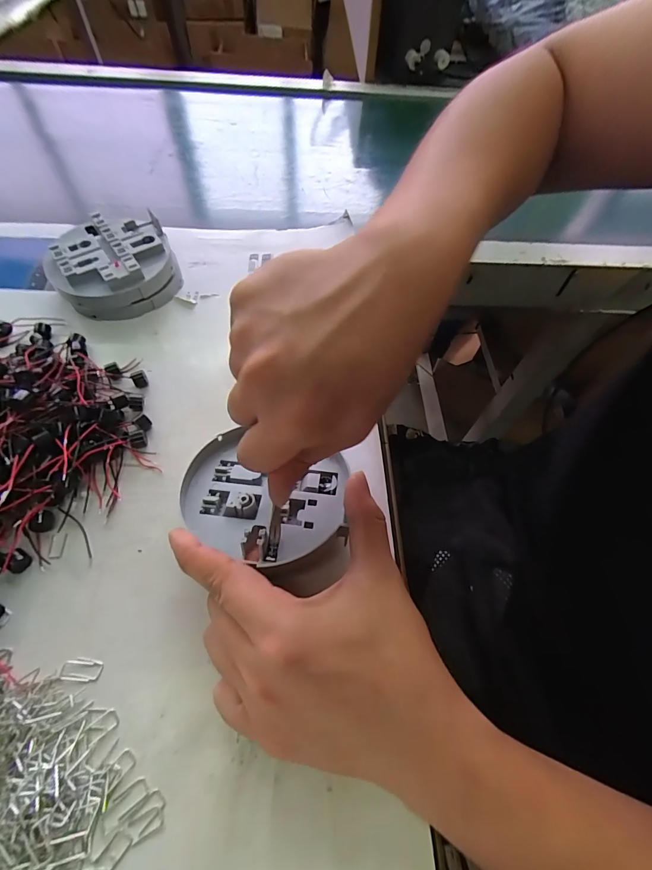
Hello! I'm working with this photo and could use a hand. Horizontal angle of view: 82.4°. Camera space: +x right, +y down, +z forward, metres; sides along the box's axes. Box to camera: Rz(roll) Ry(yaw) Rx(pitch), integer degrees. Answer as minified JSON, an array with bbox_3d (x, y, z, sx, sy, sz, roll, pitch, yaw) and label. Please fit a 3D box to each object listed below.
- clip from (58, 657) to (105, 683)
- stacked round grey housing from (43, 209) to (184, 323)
[{"bbox_3d":[-0.133,0.127,0.202,0.021,0.004,0.011,7,59,0],"label":"clip"},{"bbox_3d":[-0.190,-0.152,0.336,0.100,0.041,0.095,2,60,-3],"label":"stacked round grey housing"}]

